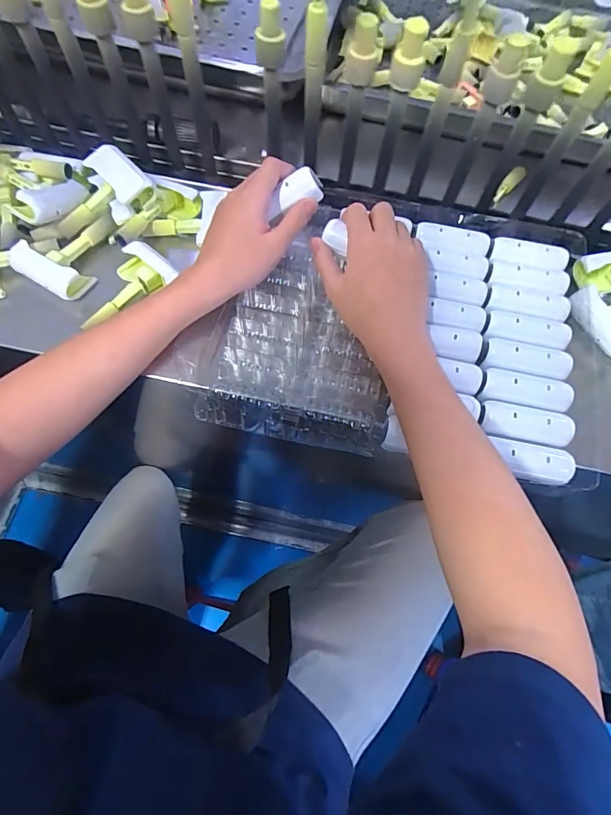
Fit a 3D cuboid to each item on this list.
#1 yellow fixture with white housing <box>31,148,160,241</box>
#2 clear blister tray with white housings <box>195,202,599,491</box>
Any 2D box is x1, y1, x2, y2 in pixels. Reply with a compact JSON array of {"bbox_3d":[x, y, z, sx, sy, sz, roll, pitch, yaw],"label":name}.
[{"bbox_3d":[-0.219,-0.205,0.444,0.120,0.041,0.065,-38,74,-2],"label":"yellow fixture with white housing"},{"bbox_3d":[0.092,-0.088,0.423,0.324,0.040,0.273,11,67,2],"label":"clear blister tray with white housings"}]

